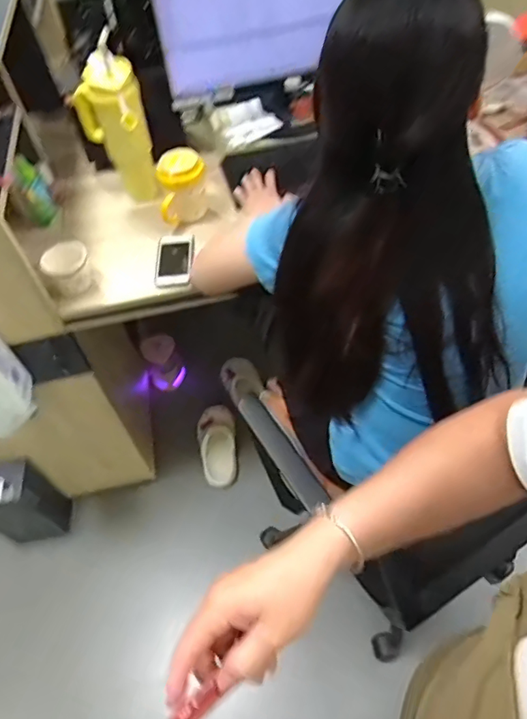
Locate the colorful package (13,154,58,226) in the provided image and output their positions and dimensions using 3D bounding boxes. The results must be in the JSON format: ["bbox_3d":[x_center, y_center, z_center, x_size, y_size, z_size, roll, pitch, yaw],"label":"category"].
[{"bbox_3d":[-0.476,-0.353,1.070,0.057,0.141,0.058,-23,32,-12],"label":"colorful package"}]

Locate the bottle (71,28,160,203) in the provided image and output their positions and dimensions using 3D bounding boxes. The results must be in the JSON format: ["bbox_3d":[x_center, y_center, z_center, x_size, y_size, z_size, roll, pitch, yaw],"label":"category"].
[{"bbox_3d":[-0.285,-0.448,1.013,0.122,0.300,0.106,-19,54,-9],"label":"bottle"}]

